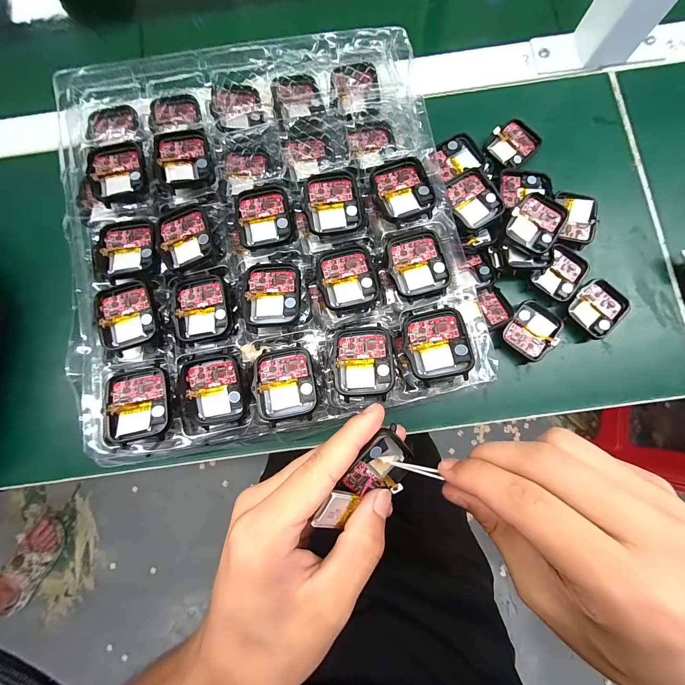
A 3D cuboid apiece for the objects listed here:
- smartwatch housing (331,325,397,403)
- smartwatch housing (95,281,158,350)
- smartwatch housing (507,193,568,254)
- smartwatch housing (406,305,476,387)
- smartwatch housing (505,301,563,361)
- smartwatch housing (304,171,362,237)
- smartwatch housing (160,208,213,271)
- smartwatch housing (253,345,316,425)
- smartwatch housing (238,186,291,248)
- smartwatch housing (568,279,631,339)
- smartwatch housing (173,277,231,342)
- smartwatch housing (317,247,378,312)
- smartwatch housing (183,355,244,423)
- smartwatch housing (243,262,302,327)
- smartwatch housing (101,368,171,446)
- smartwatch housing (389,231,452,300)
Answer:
[{"bbox_3d":[0.013,0.012,0.187,0.037,0.007,0.045,-3,82,3],"label":"smartwatch housing"},{"bbox_3d":[-0.142,-0.018,0.197,0.035,0.009,0.042,-16,81,-1],"label":"smartwatch housing"},{"bbox_3d":[0.149,-0.093,0.228,0.037,0.005,0.040,31,92,5],"label":"smartwatch housing"},{"bbox_3d":[0.059,0.000,0.185,0.037,0.014,0.045,-9,81,1],"label":"smartwatch housing"},{"bbox_3d":[0.152,-0.009,0.240,0.036,0.012,0.043,34,84,6],"label":"smartwatch housing"},{"bbox_3d":[-0.007,-0.099,0.207,0.037,0.006,0.042,-7,81,1],"label":"smartwatch housing"},{"bbox_3d":[-0.107,-0.071,0.205,0.035,0.007,0.042,-13,81,0],"label":"smartwatch housing"},{"bbox_3d":[-0.036,0.025,0.186,0.037,0.006,0.045,-10,82,2],"label":"smartwatch housing"},{"bbox_3d":[-0.055,-0.090,0.210,0.036,0.006,0.044,-6,81,1],"label":"smartwatch housing"},{"bbox_3d":[0.204,-0.027,0.241,0.037,0.012,0.043,41,85,7],"label":"smartwatch housing"},{"bbox_3d":[-0.095,-0.023,0.202,0.036,0.005,0.042,-9,81,1],"label":"smartwatch housing"},{"bbox_3d":[0.004,-0.044,0.200,0.037,0.005,0.045,-10,81,0],"label":"smartwatch housing"},{"bbox_3d":[-0.082,0.031,0.191,0.035,0.011,0.044,-5,81,1],"label":"smartwatch housing"},{"bbox_3d":[-0.046,-0.033,0.198,0.037,0.007,0.044,1,81,2],"label":"smartwatch housing"},{"bbox_3d":[-0.128,0.038,0.185,0.036,0.009,0.044,-11,81,0],"label":"smartwatch housing"},{"bbox_3d":[0.050,-0.054,0.201,0.036,0.005,0.044,-14,81,0],"label":"smartwatch housing"}]

